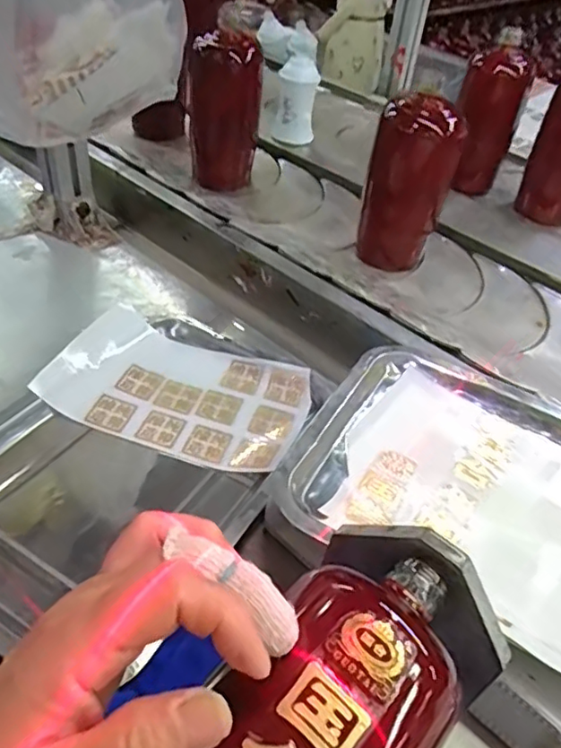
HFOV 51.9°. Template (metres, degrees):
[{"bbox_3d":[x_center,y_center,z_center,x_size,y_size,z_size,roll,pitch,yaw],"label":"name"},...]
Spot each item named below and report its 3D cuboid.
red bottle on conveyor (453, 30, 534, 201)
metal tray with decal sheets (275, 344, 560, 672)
[{"bbox_3d":[0.268,-0.340,0.752,0.071,0.177,0.065,4,45,-4],"label":"red bottle on conveyor"},{"bbox_3d":[0.166,0.088,0.375,0.299,0.022,0.206,26,44,19],"label":"metal tray with decal sheets"}]

